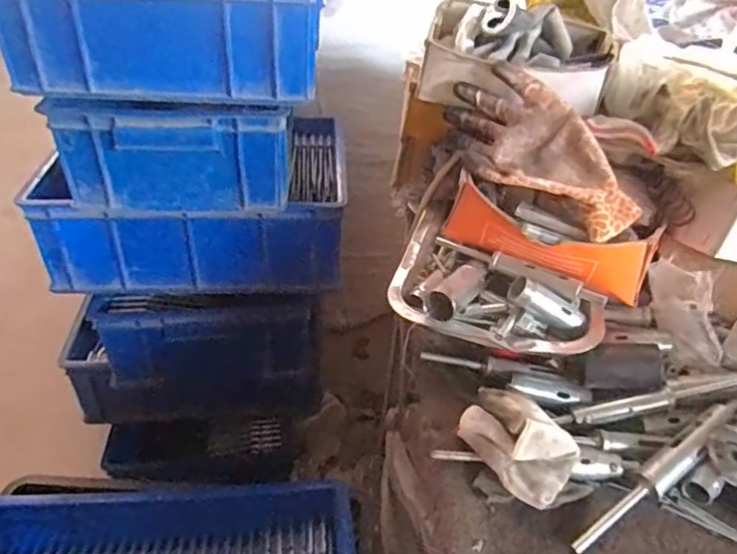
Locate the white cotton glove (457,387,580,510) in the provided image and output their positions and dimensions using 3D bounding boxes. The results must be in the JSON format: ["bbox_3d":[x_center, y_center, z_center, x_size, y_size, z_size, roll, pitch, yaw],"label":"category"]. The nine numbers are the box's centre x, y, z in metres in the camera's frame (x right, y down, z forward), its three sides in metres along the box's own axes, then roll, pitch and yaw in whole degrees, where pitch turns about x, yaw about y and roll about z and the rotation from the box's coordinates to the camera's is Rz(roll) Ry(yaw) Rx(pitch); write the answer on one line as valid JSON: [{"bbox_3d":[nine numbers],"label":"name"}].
[{"bbox_3d":[0.106,0.122,0.443,0.051,0.056,0.088,-28,47,-34],"label":"white cotton glove"}]

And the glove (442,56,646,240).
[{"bbox_3d":[0.147,-0.120,0.539,0.105,0.079,0.200,-18,43,-26],"label":"glove"}]

